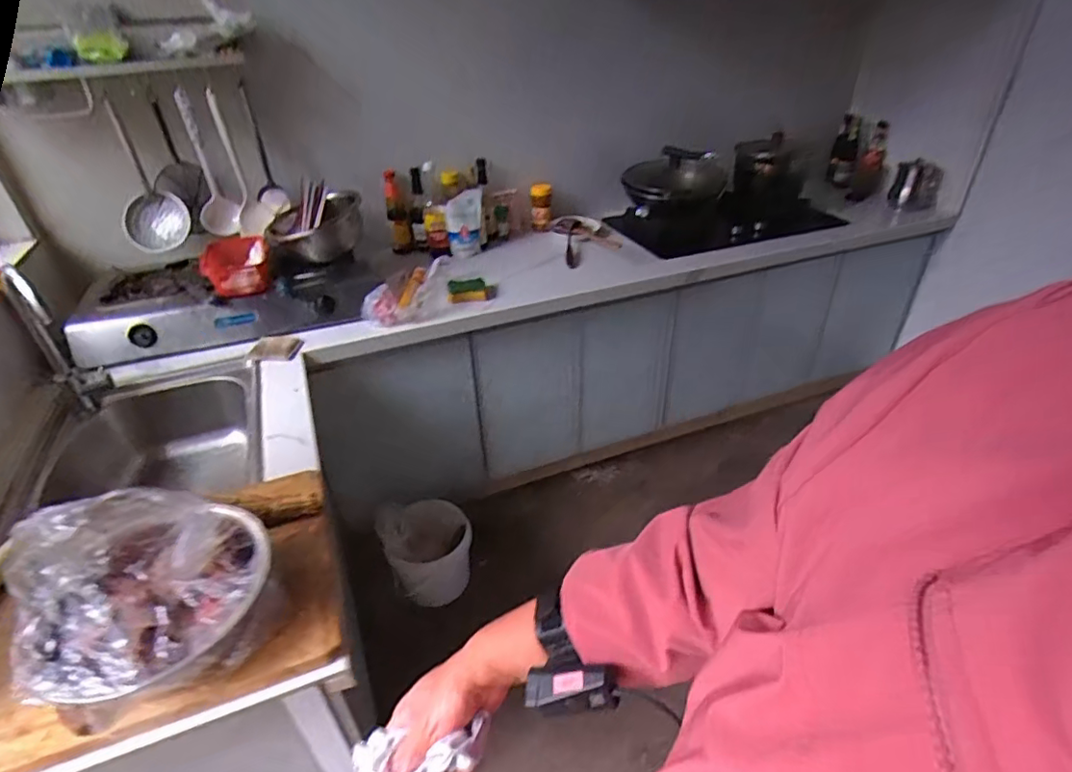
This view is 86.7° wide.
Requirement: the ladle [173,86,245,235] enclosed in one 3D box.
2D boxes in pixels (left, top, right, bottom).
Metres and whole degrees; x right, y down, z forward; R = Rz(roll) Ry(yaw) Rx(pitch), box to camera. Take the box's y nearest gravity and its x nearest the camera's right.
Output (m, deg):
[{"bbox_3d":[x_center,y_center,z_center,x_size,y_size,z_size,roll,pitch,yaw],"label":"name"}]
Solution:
[{"bbox_3d":[-0.881,-0.572,1.504,0.099,0.370,0.073,-23,41,-26],"label":"ladle"}]

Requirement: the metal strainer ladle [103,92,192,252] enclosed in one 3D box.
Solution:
[{"bbox_3d":[-1.048,-0.541,1.494,0.160,0.354,0.089,-23,41,-26],"label":"metal strainer ladle"}]

